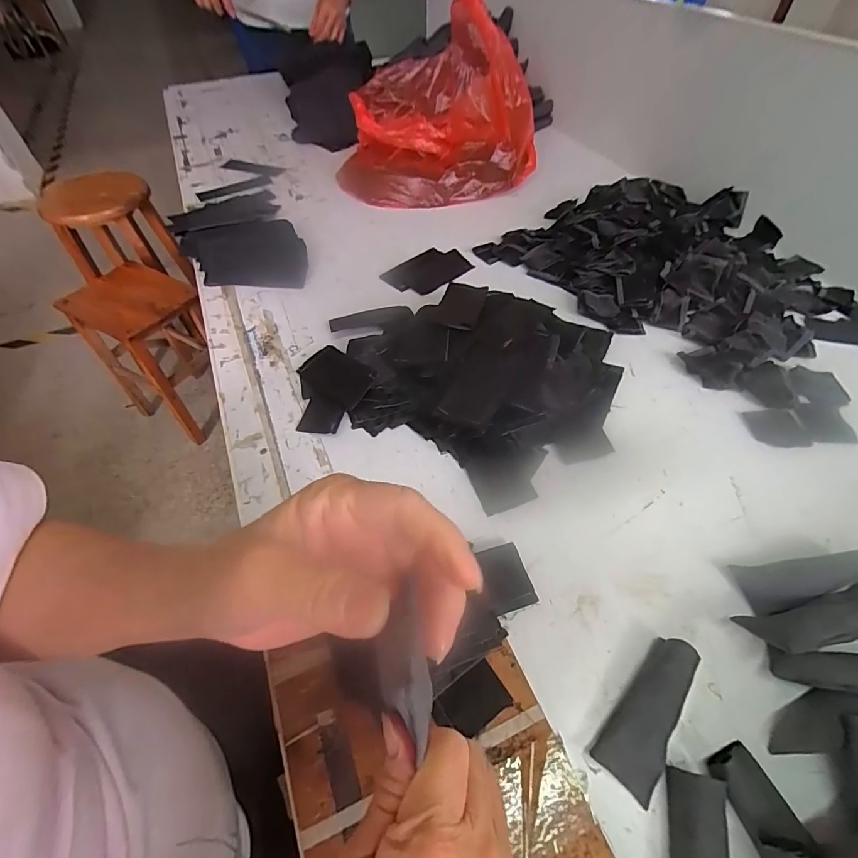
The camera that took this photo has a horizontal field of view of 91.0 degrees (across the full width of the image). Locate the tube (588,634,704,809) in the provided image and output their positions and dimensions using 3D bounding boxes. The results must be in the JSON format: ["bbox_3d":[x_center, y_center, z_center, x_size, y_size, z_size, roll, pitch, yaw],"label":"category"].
[{"bbox_3d":[0.160,0.203,0.307,0.041,0.025,0.103,32,60,24],"label":"tube"}]

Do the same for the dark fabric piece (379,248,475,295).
[{"bbox_3d":[-0.003,-0.251,0.670,0.094,0.011,0.124,36,61,26],"label":"dark fabric piece"}]

